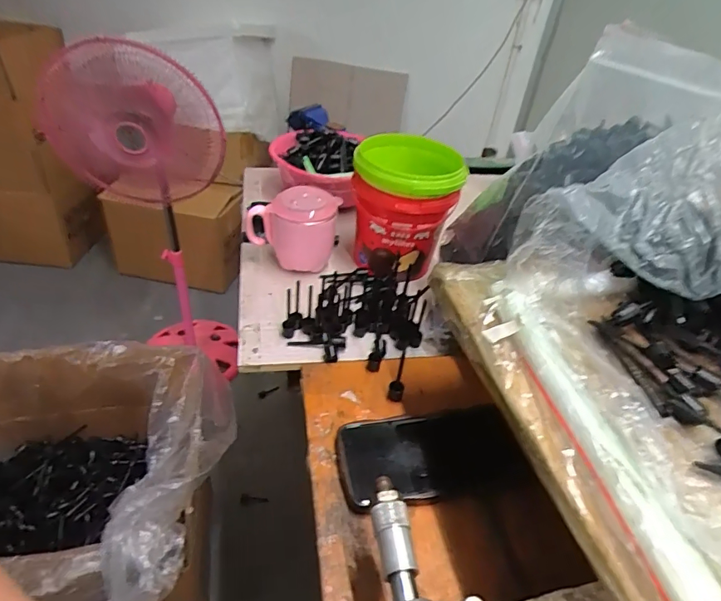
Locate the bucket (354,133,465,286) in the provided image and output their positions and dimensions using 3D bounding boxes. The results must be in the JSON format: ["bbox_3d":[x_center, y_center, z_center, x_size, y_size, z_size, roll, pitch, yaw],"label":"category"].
[{"bbox_3d":[0.051,-0.122,0.616,0.124,0.148,0.126,5,38,-4],"label":"bucket"}]

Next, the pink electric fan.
[{"bbox_3d":[-0.511,-0.162,1.179,0.321,0.861,0.314,-13,43,-24],"label":"pink electric fan"}]

